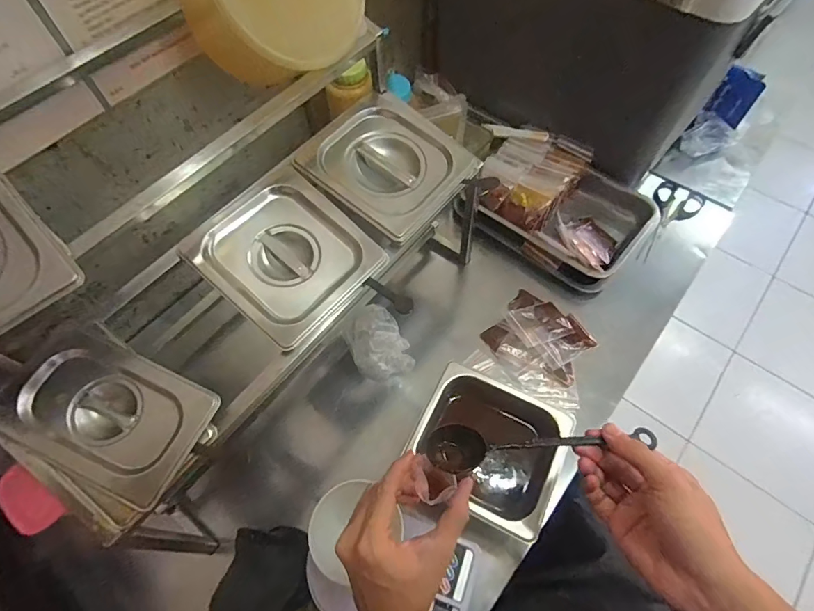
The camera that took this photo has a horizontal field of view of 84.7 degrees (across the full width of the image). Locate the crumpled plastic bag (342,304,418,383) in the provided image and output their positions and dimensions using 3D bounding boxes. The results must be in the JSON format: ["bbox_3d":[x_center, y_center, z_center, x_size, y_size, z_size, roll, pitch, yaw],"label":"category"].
[{"bbox_3d":[-0.044,0.060,0.679,0.080,0.044,0.105,-23,63,-11],"label":"crumpled plastic bag"}]

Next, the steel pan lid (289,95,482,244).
[{"bbox_3d":[-0.022,-0.184,0.564,0.173,0.030,0.169,40,71,8],"label":"steel pan lid"}]

